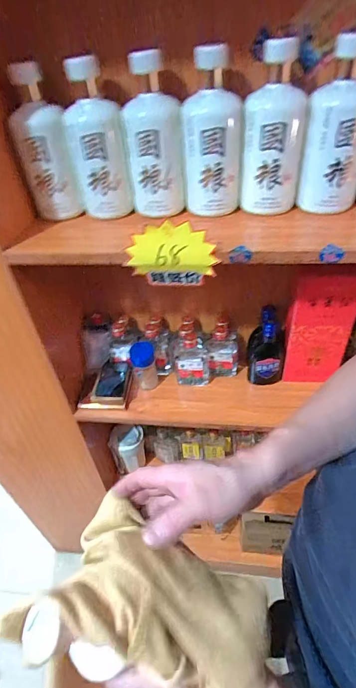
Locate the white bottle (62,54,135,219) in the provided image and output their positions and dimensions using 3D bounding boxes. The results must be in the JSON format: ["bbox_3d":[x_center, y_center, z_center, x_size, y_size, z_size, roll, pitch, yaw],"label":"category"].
[{"bbox_3d":[-0.112,-0.282,0.511,0.078,0.185,0.063,-14,42,-9],"label":"white bottle"}]

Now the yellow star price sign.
[{"bbox_3d":[-0.008,-0.115,0.479,0.113,0.090,0.015,2,42,9],"label":"yellow star price sign"}]

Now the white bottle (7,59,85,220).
[{"bbox_3d":[-0.193,-0.284,0.522,0.073,0.184,0.077,-21,44,-16],"label":"white bottle"}]

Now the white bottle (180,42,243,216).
[{"bbox_3d":[0.047,-0.277,0.488,0.078,0.184,0.060,0,42,7],"label":"white bottle"}]

